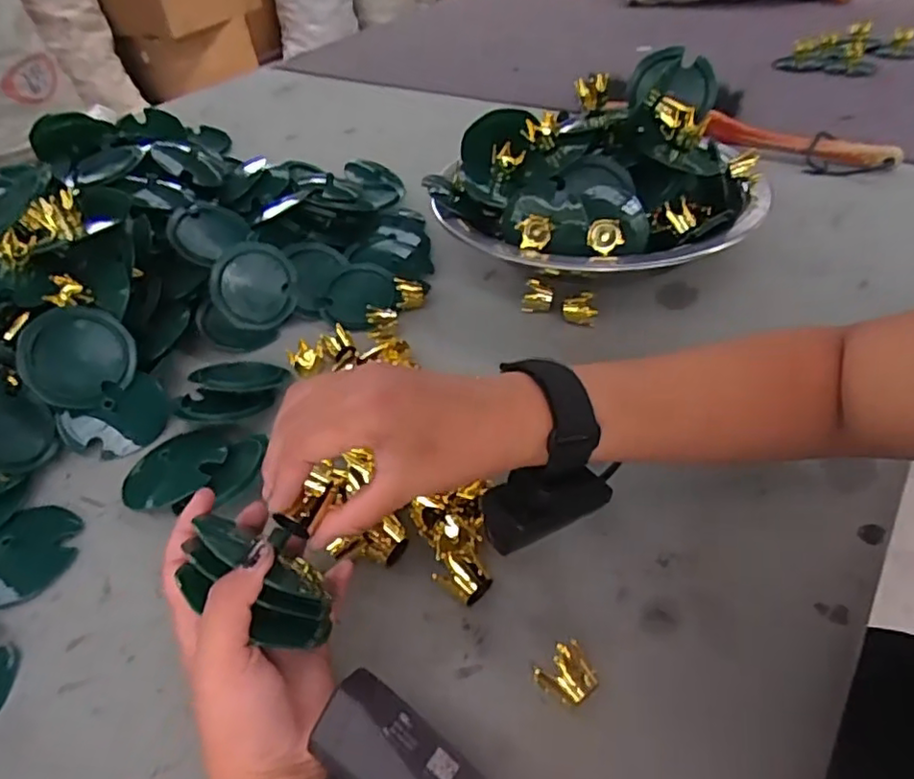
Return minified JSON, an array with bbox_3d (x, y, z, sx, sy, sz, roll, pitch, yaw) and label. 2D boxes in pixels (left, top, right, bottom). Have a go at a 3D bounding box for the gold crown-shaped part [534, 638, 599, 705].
[{"bbox_3d":[0.057,0.144,0.323,0.026,0.020,0.030,30,52,33],"label":"gold crown-shaped part"}]

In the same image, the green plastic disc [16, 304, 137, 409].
[{"bbox_3d":[-0.286,-0.025,0.487,0.075,0.007,0.074,3,83,-28],"label":"green plastic disc"}]

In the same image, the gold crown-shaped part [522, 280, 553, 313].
[{"bbox_3d":[0.074,-0.084,0.585,0.026,0.026,0.022,6,43,12],"label":"gold crown-shaped part"}]

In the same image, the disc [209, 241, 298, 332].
[{"bbox_3d":[-0.184,-0.094,0.585,0.073,0.075,0.004,5,7,-13],"label":"disc"}]

